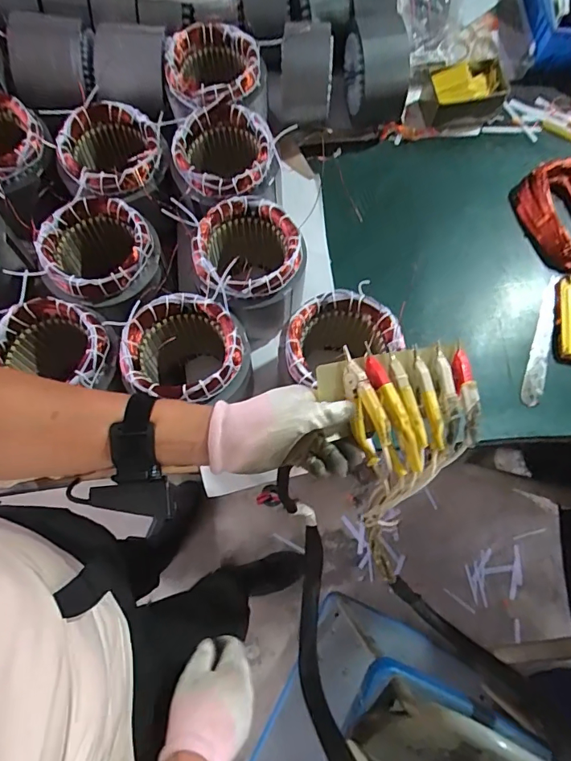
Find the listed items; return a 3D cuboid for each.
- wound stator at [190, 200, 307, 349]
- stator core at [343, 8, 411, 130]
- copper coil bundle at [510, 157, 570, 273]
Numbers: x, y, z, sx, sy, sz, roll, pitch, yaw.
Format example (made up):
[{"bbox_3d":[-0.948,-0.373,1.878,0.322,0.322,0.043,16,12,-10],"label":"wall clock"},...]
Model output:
[{"bbox_3d":[-0.048,-0.149,0.633,0.140,0.147,0.145,0,76,-2],"label":"wound stator"},{"bbox_3d":[0.148,-0.506,0.754,0.089,0.126,0.122,-12,76,-5],"label":"stator core"},{"bbox_3d":[0.477,-0.280,0.761,0.127,0.059,0.192,-29,78,-8],"label":"copper coil bundle"}]

